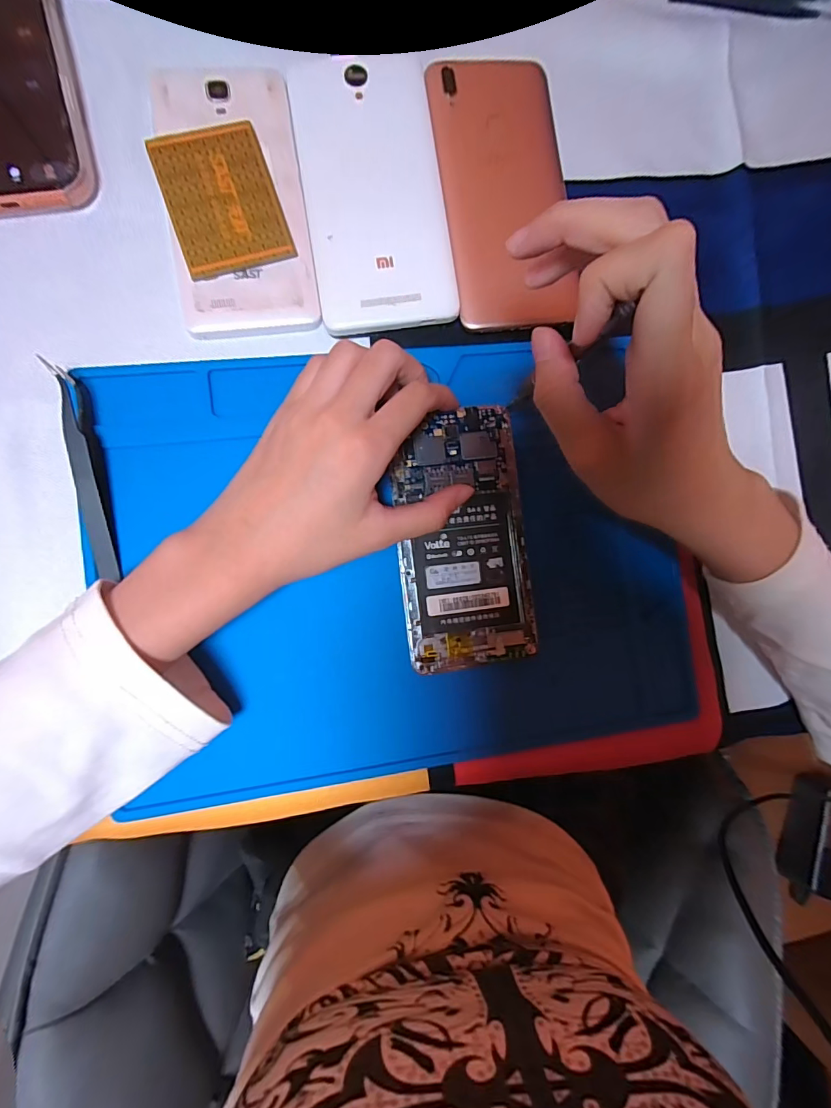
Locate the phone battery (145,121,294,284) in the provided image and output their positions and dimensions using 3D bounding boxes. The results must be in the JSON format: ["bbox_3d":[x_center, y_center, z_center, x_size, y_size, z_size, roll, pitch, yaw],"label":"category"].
[{"bbox_3d":[-0.101,-0.186,0.232,0.054,0.004,0.073,-19,91,-8],"label":"phone battery"}]

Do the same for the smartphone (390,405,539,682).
[{"bbox_3d":[0.027,-0.008,0.243,0.071,0.004,0.140,-2,90,-8],"label":"smartphone"}]

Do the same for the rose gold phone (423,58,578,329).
[{"bbox_3d":[0.052,-0.205,0.250,0.072,0.004,0.152,-8,89,-8],"label":"rose gold phone"}]

